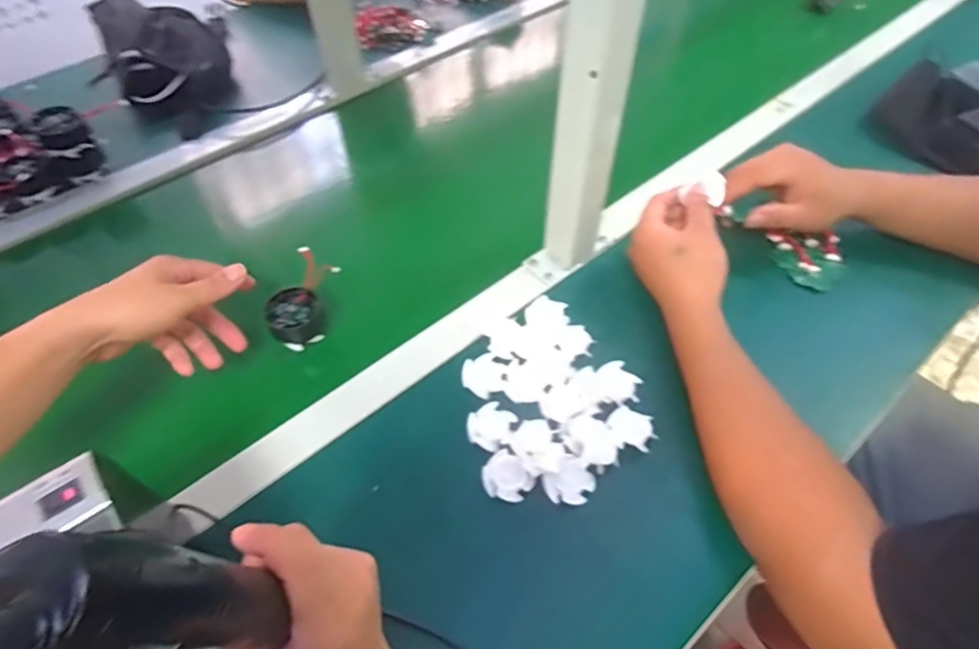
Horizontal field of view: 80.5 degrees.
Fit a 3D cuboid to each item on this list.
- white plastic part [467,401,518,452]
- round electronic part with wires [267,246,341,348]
[{"bbox_3d":[0.002,0.088,0.504,0.039,0.004,0.041,0,53,0],"label":"white plastic part"},{"bbox_3d":[-0.182,-0.025,0.566,0.050,0.033,0.099,5,53,4],"label":"round electronic part with wires"}]

